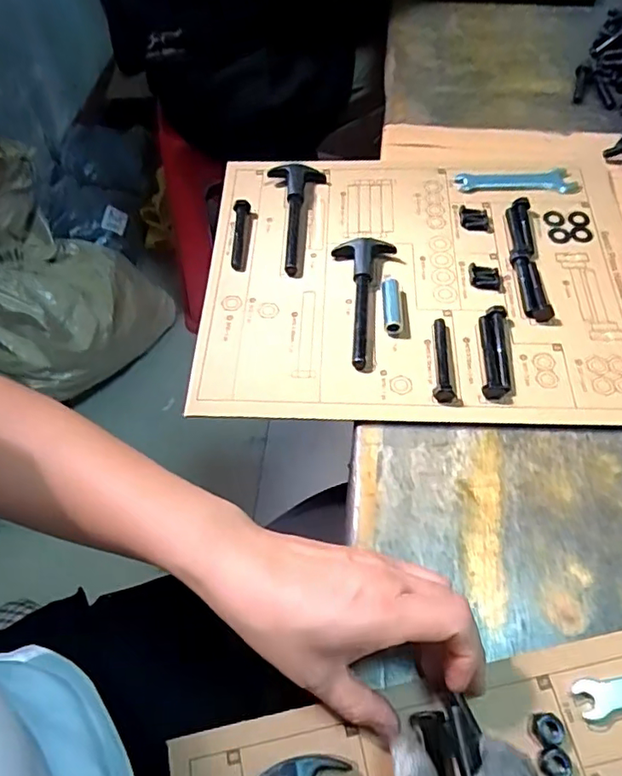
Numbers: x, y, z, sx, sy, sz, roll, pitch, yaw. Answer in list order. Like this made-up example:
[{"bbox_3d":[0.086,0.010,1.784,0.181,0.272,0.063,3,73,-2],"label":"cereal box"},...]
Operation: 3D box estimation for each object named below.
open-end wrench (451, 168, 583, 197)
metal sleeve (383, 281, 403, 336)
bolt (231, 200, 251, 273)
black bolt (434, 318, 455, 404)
[{"bbox_3d":[0.203,-0.202,0.551,0.115,0.008,0.034,-2,58,2],"label":"open-end wrench"},{"bbox_3d":[0.069,-0.068,0.474,0.015,0.014,0.051,1,58,4],"label":"metal sleeve"},{"bbox_3d":[-0.067,-0.144,0.529,0.015,0.017,0.082,-1,58,2],"label":"bolt"},{"bbox_3d":[0.104,-0.025,0.442,0.013,0.011,0.079,3,59,5],"label":"black bolt"}]

